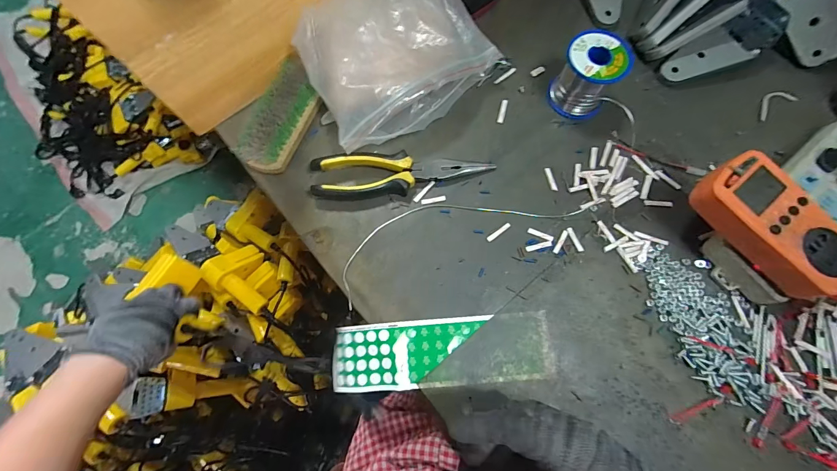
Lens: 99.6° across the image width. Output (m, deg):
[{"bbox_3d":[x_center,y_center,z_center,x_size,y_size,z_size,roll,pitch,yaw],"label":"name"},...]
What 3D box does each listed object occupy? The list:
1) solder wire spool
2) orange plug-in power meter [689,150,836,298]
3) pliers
[{"bbox_3d":[0.189,-0.178,0.394,0.061,0.063,0.065,0,73,-1],"label":"solder wire spool"},{"bbox_3d":[0.314,-0.013,0.312,0.068,0.035,0.127,-40,77,-12],"label":"orange plug-in power meter"},{"bbox_3d":[-0.017,-0.067,0.378,0.186,0.025,0.042,-5,73,-2],"label":"pliers"}]

